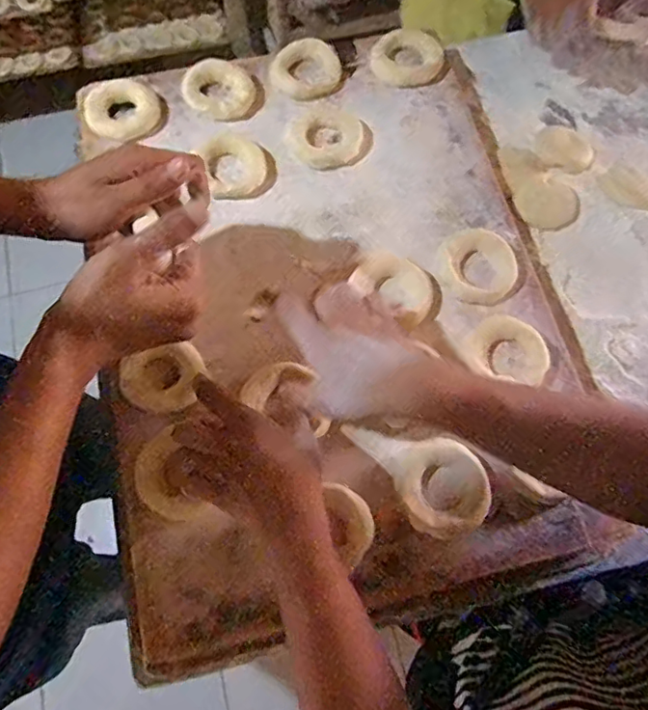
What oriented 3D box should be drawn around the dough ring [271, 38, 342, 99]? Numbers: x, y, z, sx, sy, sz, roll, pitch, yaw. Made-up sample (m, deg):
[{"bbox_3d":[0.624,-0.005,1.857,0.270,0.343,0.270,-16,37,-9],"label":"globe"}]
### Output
[{"bbox_3d":[-0.019,-0.331,0.662,0.078,0.026,0.078,0,69,-1],"label":"dough ring"}]

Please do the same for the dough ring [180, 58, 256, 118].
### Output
[{"bbox_3d":[-0.119,-0.300,0.642,0.078,0.020,0.065,36,72,12],"label":"dough ring"}]

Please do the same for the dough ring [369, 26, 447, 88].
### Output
[{"bbox_3d":[0.097,-0.352,0.673,0.088,0.026,0.067,-10,66,-8],"label":"dough ring"}]

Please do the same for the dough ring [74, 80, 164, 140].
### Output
[{"bbox_3d":[-0.224,-0.266,0.626,0.089,0.022,0.070,-11,69,-5],"label":"dough ring"}]

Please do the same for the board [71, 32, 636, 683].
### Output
[{"bbox_3d":[0.013,-0.068,0.574,0.459,0.041,0.598,-11,72,-6],"label":"board"}]

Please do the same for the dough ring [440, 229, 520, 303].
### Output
[{"bbox_3d":[0.157,-0.091,0.576,0.075,0.015,0.075,0,69,-1],"label":"dough ring"}]

